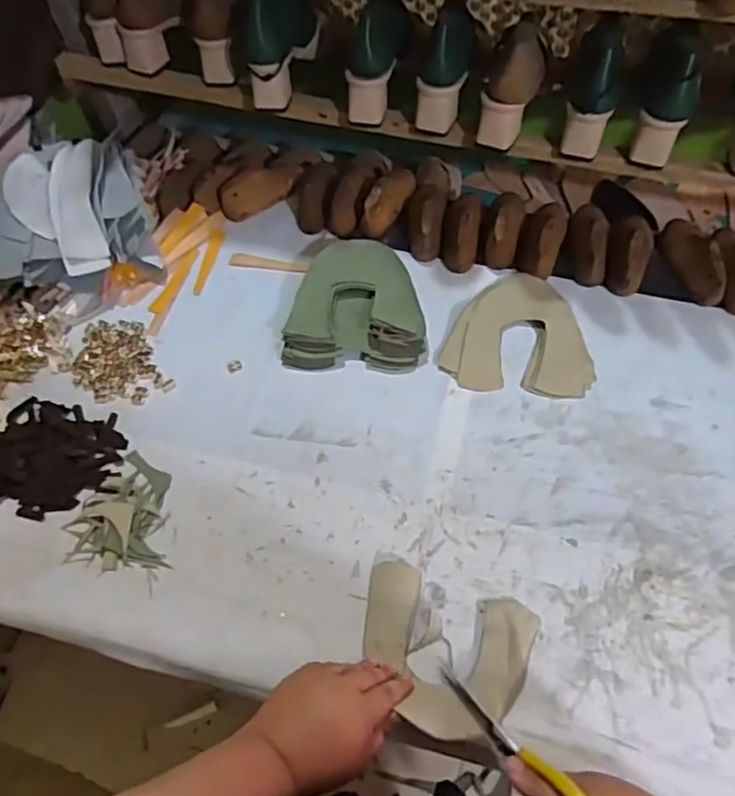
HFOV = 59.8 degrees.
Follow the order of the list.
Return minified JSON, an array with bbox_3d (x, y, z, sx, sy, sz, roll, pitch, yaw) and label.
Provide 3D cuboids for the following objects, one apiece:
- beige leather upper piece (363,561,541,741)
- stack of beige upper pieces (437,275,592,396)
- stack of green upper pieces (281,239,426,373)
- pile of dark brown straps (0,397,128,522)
[{"bbox_3d":[0.065,0.227,0.580,0.161,0.053,0.139,16,60,13],"label":"beige leather upper piece"},{"bbox_3d":[0.185,-0.081,0.780,0.170,0.022,0.163,5,58,6],"label":"stack of beige upper pieces"},{"bbox_3d":[-0.012,-0.121,0.802,0.169,0.045,0.183,2,57,5],"label":"stack of green upper pieces"},{"bbox_3d":[-0.358,0.068,0.714,0.158,0.020,0.147,-1,57,2],"label":"pile of dark brown straps"}]

